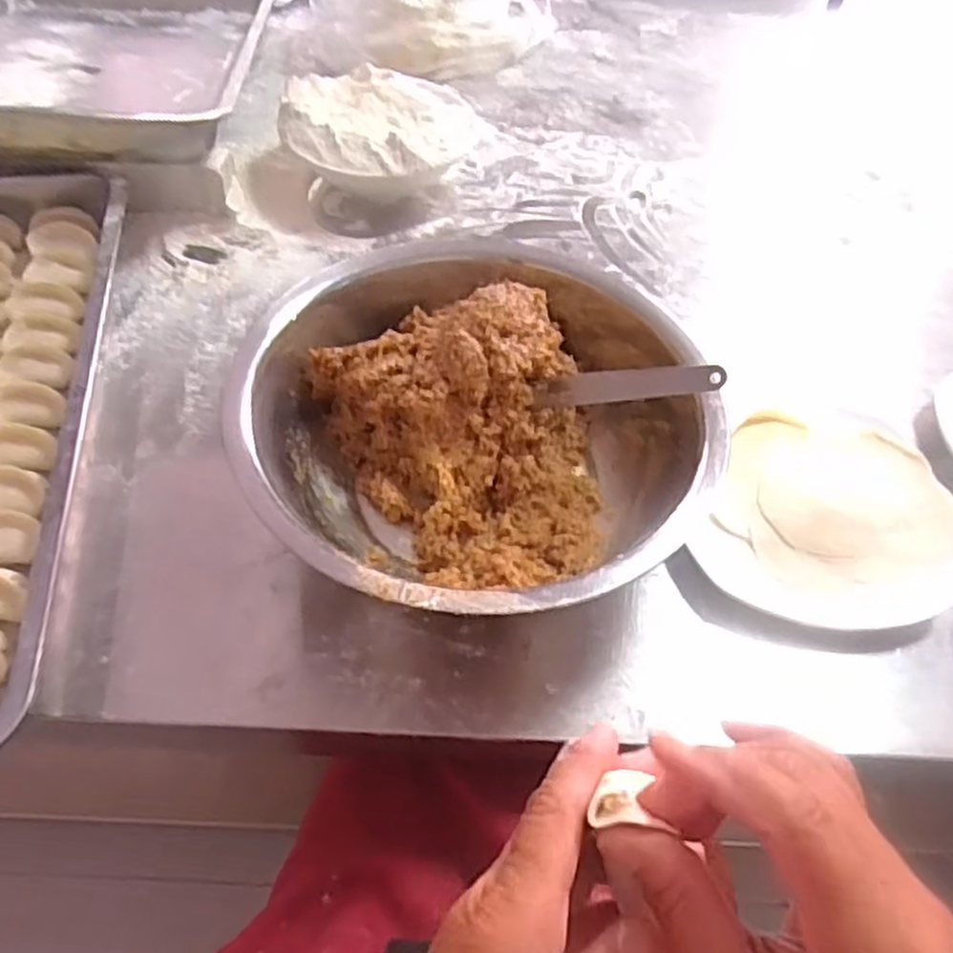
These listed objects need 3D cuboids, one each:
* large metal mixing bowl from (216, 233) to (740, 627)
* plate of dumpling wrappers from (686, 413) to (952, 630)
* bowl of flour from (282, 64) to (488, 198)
[{"bbox_3d":[0.000,-0.038,0.479,0.290,0.100,0.290,38,60,23],"label":"large metal mixing bowl"},{"bbox_3d":[0.232,0.020,0.494,0.144,0.030,0.174,24,55,14],"label":"plate of dumpling wrappers"},{"bbox_3d":[-0.083,-0.309,0.699,0.168,0.070,0.169,2,53,-2],"label":"bowl of flour"}]

